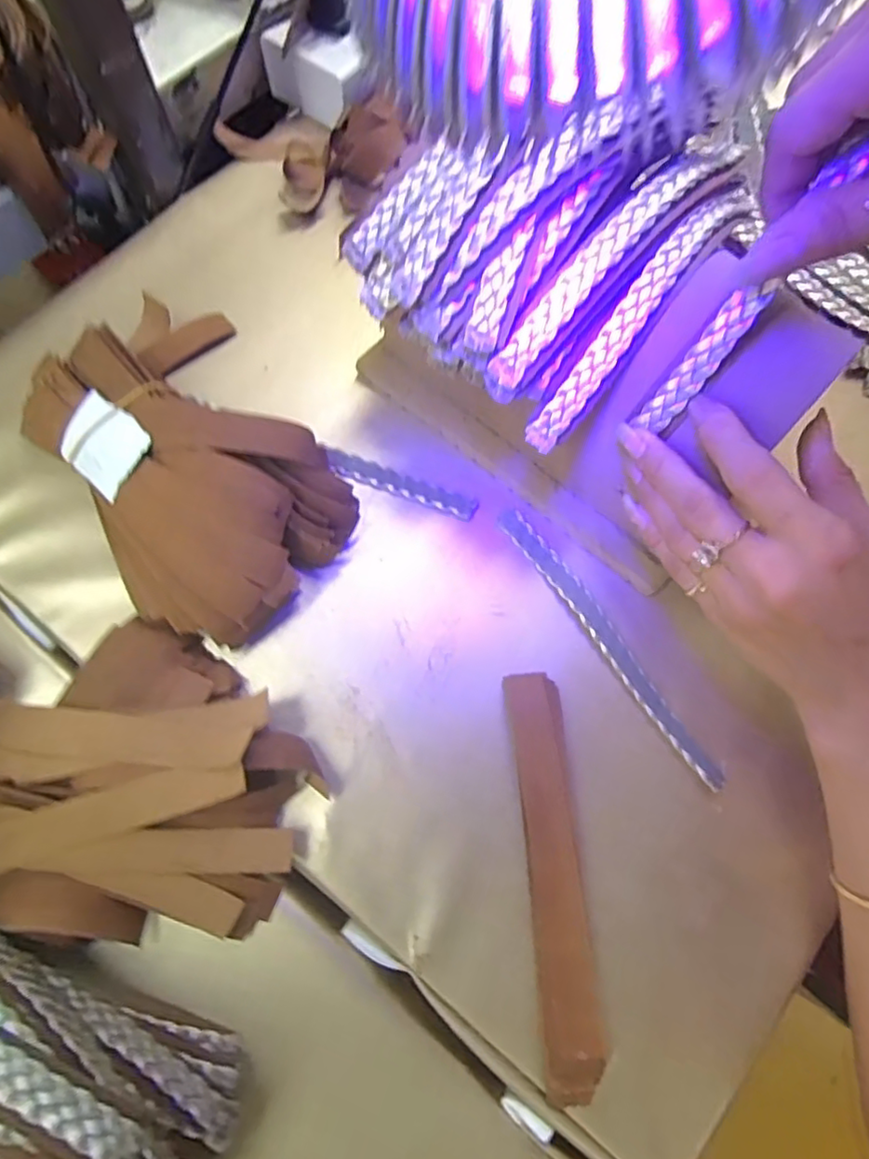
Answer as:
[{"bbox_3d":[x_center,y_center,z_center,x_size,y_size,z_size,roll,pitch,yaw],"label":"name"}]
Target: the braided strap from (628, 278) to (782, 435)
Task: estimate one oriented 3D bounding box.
[{"bbox_3d":[0.105,-0.085,0.245,0.014,0.066,0.004,43,46,9],"label":"braided strap"}]

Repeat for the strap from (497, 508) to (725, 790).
[{"bbox_3d":[0.089,0.031,0.316,0.015,0.005,0.167,-35,79,-10],"label":"strap"}]

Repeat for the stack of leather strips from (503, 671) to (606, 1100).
[{"bbox_3d":[0.055,0.134,0.284,0.026,0.011,0.179,-4,75,-3],"label":"stack of leather strips"}]

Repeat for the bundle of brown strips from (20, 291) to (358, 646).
[{"bbox_3d":[-0.125,-0.064,0.312,0.117,0.048,0.186,-36,79,-10],"label":"bundle of brown strips"}]

